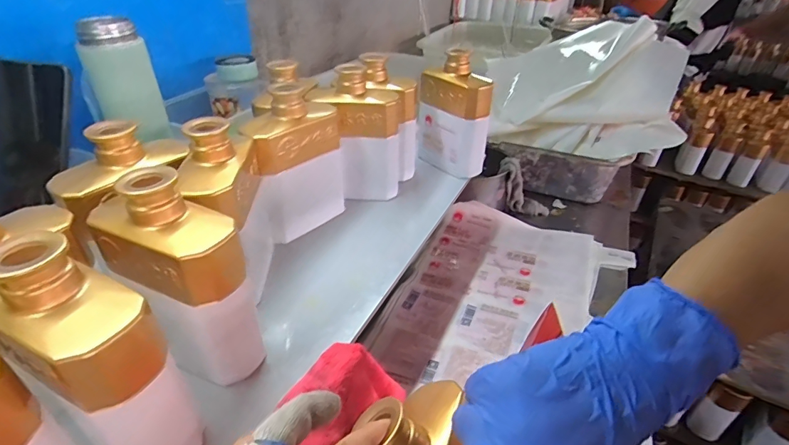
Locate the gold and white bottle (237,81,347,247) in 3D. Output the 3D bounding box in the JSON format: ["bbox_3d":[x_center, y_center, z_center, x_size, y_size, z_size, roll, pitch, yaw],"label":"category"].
[{"bbox_3d":[-0.109,-0.070,0.494,0.052,0.158,0.117,24,40,26],"label":"gold and white bottle"}]

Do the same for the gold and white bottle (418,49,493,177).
[{"bbox_3d":[0.086,-0.152,0.614,0.049,0.150,0.105,-19,41,-30],"label":"gold and white bottle"}]

